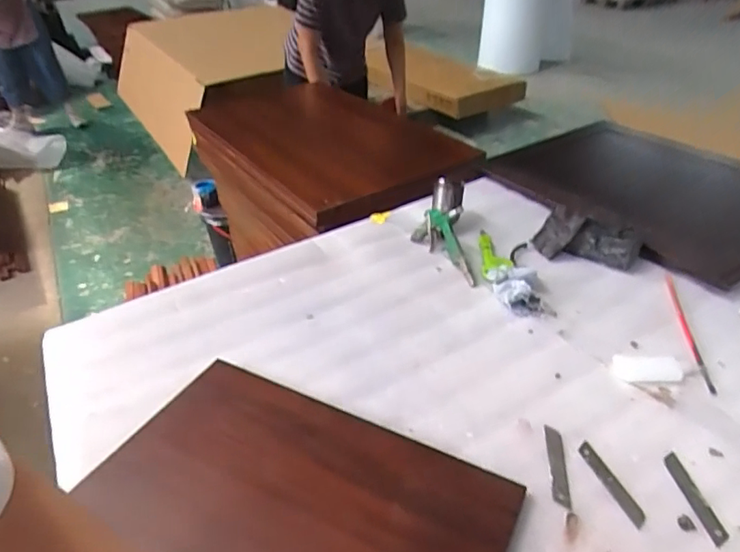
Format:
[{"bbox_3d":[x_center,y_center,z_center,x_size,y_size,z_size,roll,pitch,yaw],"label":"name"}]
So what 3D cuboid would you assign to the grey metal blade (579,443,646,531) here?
[{"bbox_3d":[0.252,0.216,0.547,0.018,0.004,0.096,-12,37,-13],"label":"grey metal blade"}]

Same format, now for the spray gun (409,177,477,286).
[{"bbox_3d":[0.122,-0.081,0.887,0.091,0.113,0.173,0,36,2],"label":"spray gun"}]

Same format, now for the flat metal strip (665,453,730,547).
[{"bbox_3d":[0.327,0.221,0.528,0.017,0.004,0.095,-4,36,-3],"label":"flat metal strip"}]

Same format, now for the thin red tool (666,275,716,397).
[{"bbox_3d":[0.433,0.070,0.715,0.013,0.004,0.222,5,37,10],"label":"thin red tool"}]

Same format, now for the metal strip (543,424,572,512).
[{"bbox_3d":[0.203,0.204,0.568,0.017,0.004,0.097,3,35,10],"label":"metal strip"}]

